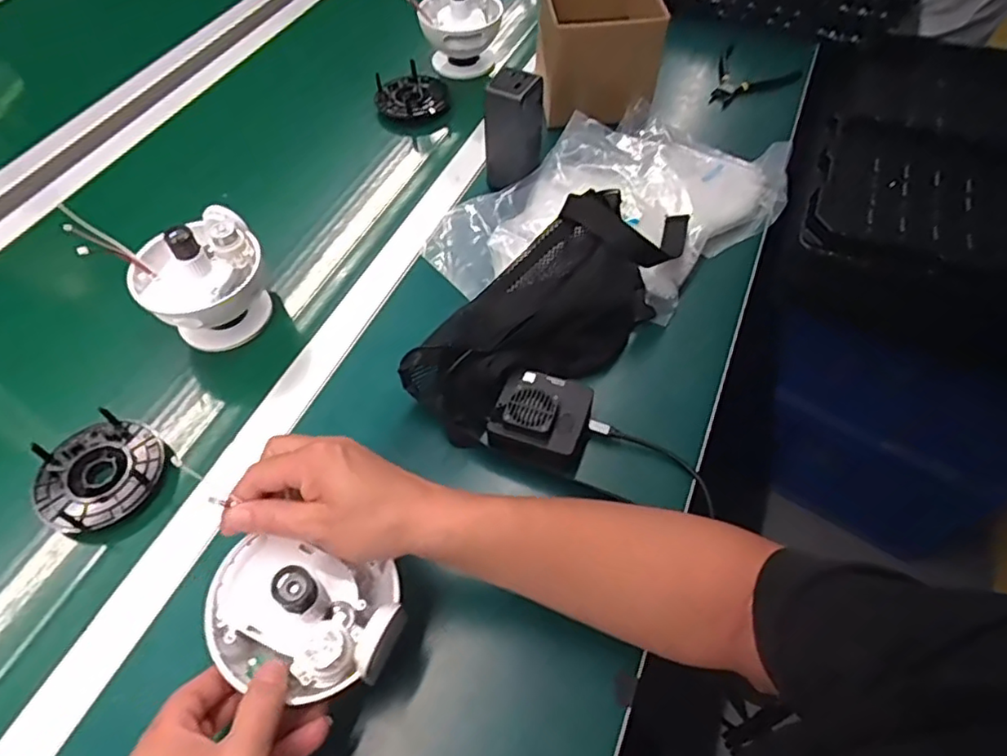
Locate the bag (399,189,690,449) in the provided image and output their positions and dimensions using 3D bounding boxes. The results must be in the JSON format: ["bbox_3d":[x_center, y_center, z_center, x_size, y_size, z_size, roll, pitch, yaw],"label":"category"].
[{"bbox_3d":[0.056,-0.074,0.571,0.116,0.091,0.316,37,64,22],"label":"bag"}]

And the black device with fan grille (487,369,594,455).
[{"bbox_3d":[0.034,0.031,0.535,0.077,0.043,0.072,20,59,13],"label":"black device with fan grille"}]

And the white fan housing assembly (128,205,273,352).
[{"bbox_3d":[-0.288,-0.089,0.600,0.116,0.115,0.098,-33,62,-20],"label":"white fan housing assembly"}]

